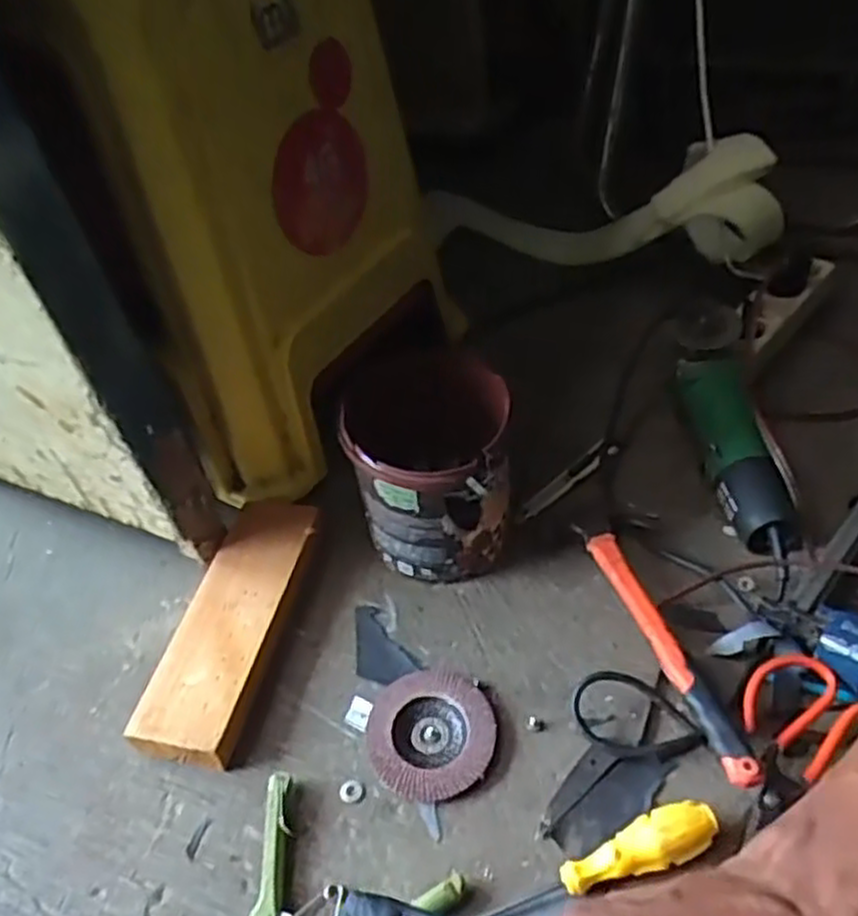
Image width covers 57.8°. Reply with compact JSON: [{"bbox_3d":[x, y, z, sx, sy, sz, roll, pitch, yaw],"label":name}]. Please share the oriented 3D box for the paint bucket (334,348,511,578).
[{"bbox_3d":[0.002,0.010,0.683,0.132,0.157,0.160,-9,45,-1],"label":"paint bucket"}]

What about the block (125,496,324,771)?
[{"bbox_3d":[-0.163,0.138,0.663,0.083,0.038,0.243,7,47,14],"label":"block"}]

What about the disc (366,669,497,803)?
[{"bbox_3d":[0.003,0.208,0.591,0.094,0.014,0.097,-4,45,4],"label":"disc"}]

